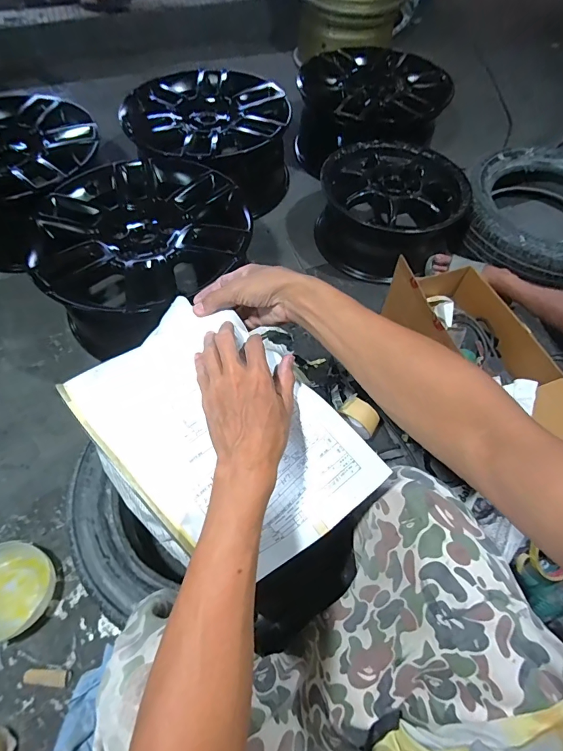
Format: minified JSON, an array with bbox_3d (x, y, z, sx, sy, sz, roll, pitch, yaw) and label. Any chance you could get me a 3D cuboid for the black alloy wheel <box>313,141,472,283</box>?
[{"bbox_3d":[0.312,-0.485,1.161,0.364,0.191,0.390,0,59,0],"label":"black alloy wheel"}]

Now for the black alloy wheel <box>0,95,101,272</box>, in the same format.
[{"bbox_3d":[-0.761,-0.574,1.163,0.489,0.215,0.485,0,59,0],"label":"black alloy wheel"}]

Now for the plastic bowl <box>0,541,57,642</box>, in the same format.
[{"bbox_3d":[-0.493,0.380,0.703,0.146,0.070,0.140,0,59,0],"label":"plastic bowl"}]

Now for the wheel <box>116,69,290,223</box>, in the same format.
[{"bbox_3d":[-0.228,-0.785,1.312,0.514,0.226,0.465,16,60,9],"label":"wheel"}]

